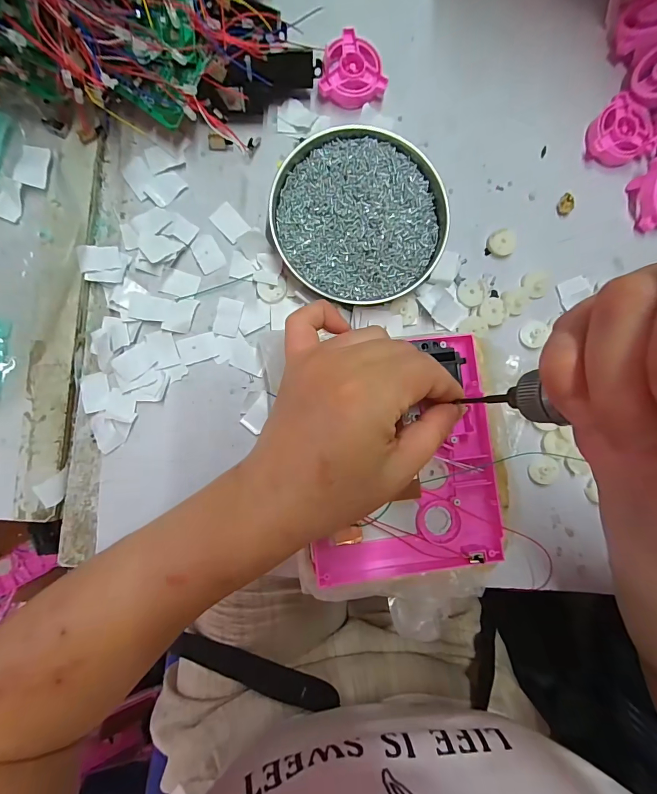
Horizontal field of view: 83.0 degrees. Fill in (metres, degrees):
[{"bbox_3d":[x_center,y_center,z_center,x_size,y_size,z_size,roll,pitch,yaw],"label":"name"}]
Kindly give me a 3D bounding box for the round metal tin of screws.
[{"bbox_3d":[0.024,-0.142,0.296,0.134,0.027,0.130,0,90,-7],"label":"round metal tin of screws"}]

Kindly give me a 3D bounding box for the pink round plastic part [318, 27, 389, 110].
[{"bbox_3d":[0.023,-0.265,0.304,0.050,0.016,0.050,0,90,-7],"label":"pink round plastic part"}]

